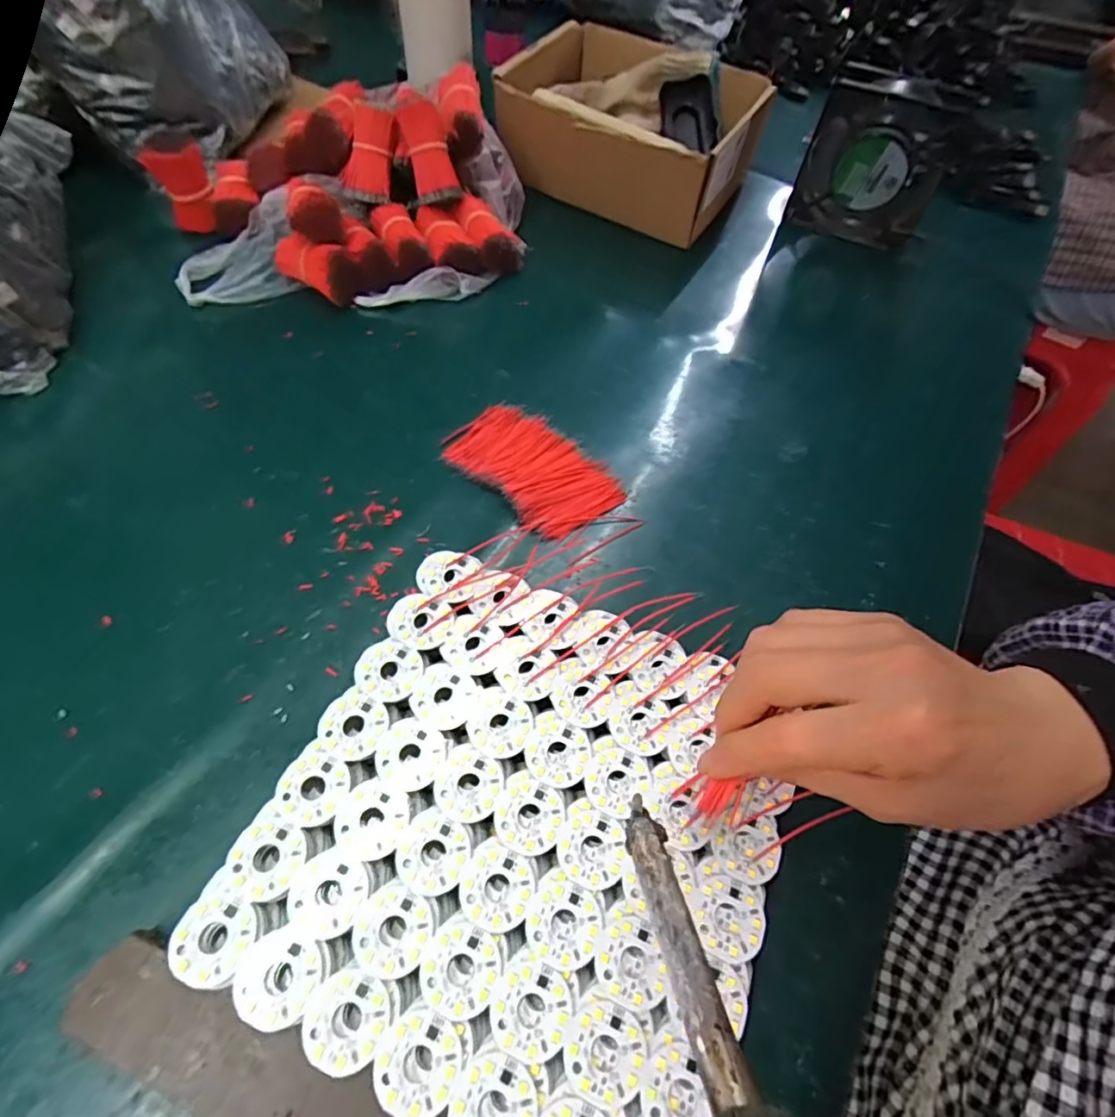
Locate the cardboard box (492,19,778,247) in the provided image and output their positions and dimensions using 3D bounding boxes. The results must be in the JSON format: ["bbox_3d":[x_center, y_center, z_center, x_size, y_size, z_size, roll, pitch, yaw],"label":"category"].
[{"bbox_3d":[0.073,-0.422,0.574,0.225,0.094,0.178,29,60,12],"label":"cardboard box"}]

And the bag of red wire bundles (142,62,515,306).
[{"bbox_3d":[-0.171,-0.298,0.485,0.290,0.104,0.168,-12,60,-13],"label":"bag of red wire bundles"}]

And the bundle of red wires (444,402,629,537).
[{"bbox_3d":[-0.017,-0.063,0.394,0.115,0.010,0.070,41,63,18],"label":"bundle of red wires"}]

